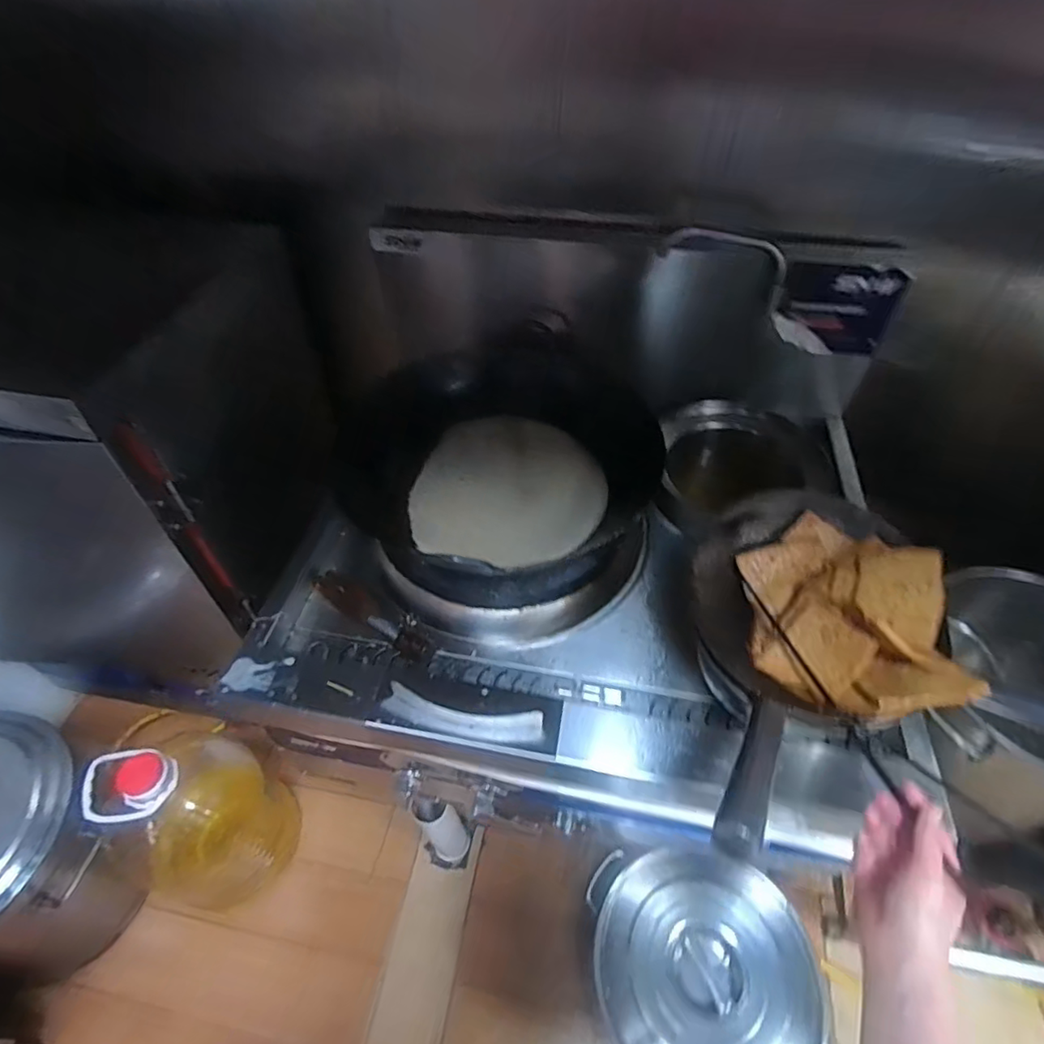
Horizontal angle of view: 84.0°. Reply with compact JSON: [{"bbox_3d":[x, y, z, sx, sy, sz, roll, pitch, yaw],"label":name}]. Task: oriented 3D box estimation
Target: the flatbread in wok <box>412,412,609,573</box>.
[{"bbox_3d":[-0.019,-0.053,0.894,0.282,0.031,0.285,9,49,6],"label":"flatbread in wok"}]

